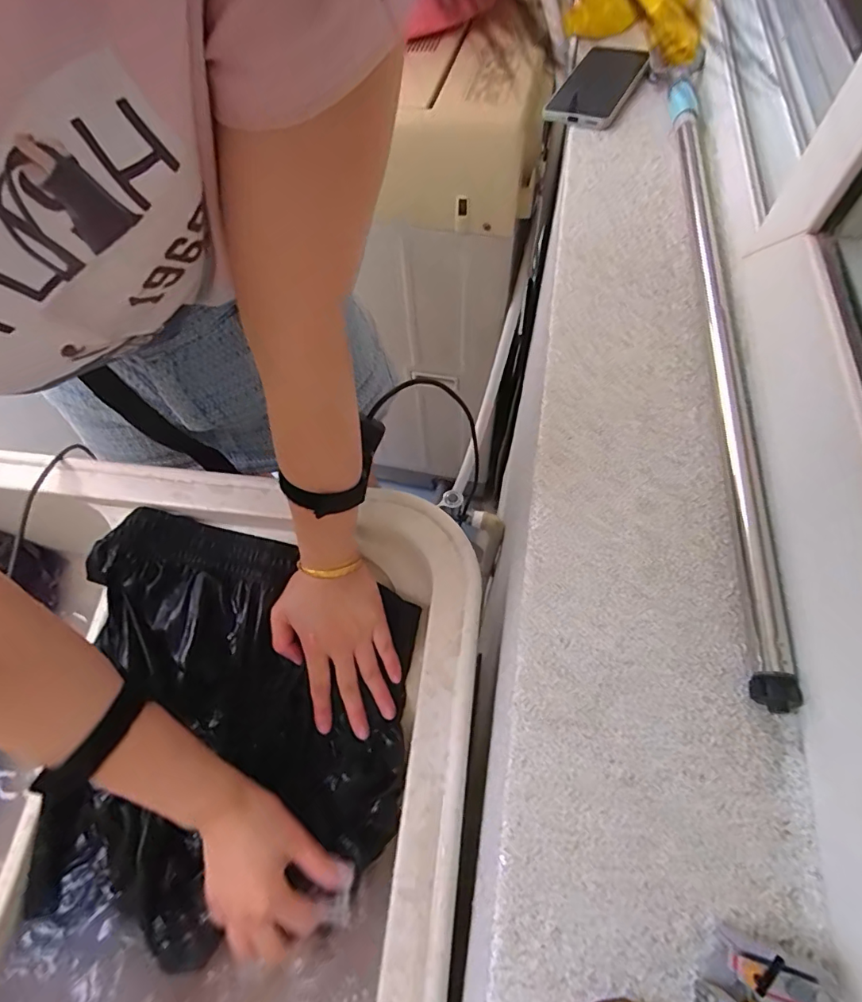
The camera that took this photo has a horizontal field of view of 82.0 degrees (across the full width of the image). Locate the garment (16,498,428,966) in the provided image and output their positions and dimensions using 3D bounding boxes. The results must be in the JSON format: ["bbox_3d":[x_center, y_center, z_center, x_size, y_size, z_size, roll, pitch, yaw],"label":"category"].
[{"bbox_3d":[-0.174,0.189,0.435,0.297,0.084,0.335,5,63,5],"label":"garment"}]

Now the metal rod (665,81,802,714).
[{"bbox_3d":[0.222,-0.161,0.393,0.022,0.022,0.609,6,63,6],"label":"metal rod"}]

